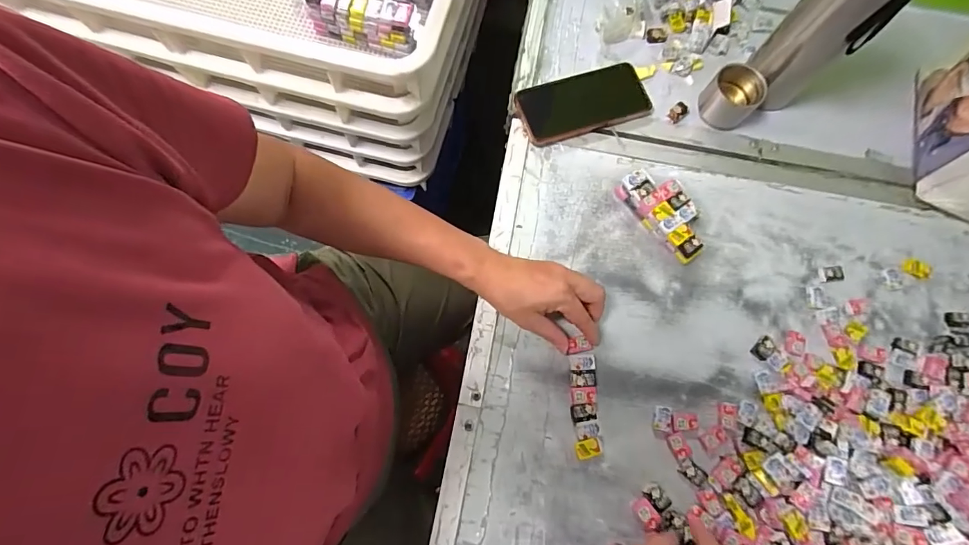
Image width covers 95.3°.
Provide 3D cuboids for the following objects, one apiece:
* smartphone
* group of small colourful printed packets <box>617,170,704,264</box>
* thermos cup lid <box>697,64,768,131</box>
[{"bbox_3d":[0.126,-0.216,0.566,0.161,0.012,0.078,-17,76,-6],"label":"smartphone"},{"bbox_3d":[0.215,-0.071,0.526,0.053,0.032,0.120,-35,79,-10],"label":"group of small colourful printed packets"},{"bbox_3d":[0.309,-0.220,0.555,0.062,0.047,0.059,0,75,-2],"label":"thermos cup lid"}]

